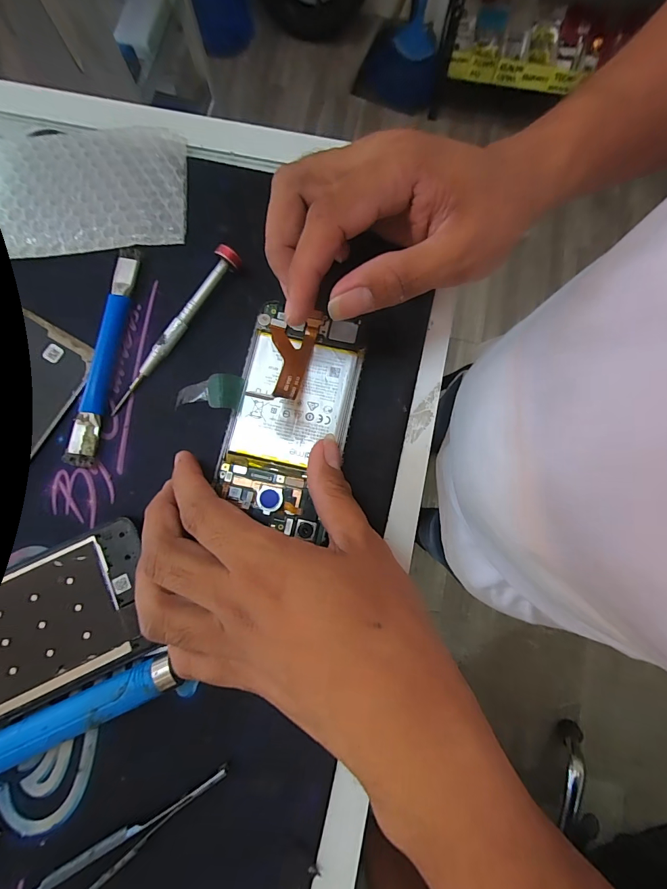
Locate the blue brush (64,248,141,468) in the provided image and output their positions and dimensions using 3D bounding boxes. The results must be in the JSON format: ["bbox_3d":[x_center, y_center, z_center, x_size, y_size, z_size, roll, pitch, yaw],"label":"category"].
[{"bbox_3d":[-0.141,-0.055,0.239,0.019,0.011,0.136,8,80,2],"label":"blue brush"}]

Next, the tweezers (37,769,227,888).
[{"bbox_3d":[-0.109,0.203,0.192,0.130,0.005,0.018,-34,81,-5],"label":"tweezers"}]

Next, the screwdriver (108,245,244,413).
[{"bbox_3d":[-0.097,-0.070,0.236,0.012,0.017,0.117,37,82,7],"label":"screwdriver"}]

